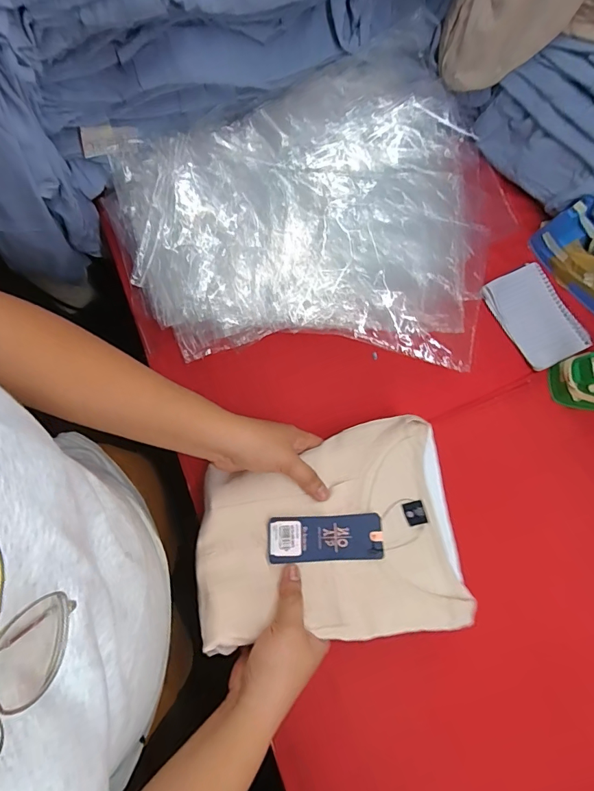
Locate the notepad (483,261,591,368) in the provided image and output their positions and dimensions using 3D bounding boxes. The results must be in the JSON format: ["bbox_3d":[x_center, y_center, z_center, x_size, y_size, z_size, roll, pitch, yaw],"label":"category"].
[{"bbox_3d":[0.316,-0.106,0.552,0.091,0.008,0.132,-27,80,-5],"label":"notepad"}]

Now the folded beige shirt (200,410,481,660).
[{"bbox_3d":[0.030,0.142,0.446,0.274,0.056,0.211,-9,79,-2],"label":"folded beige shirt"}]

